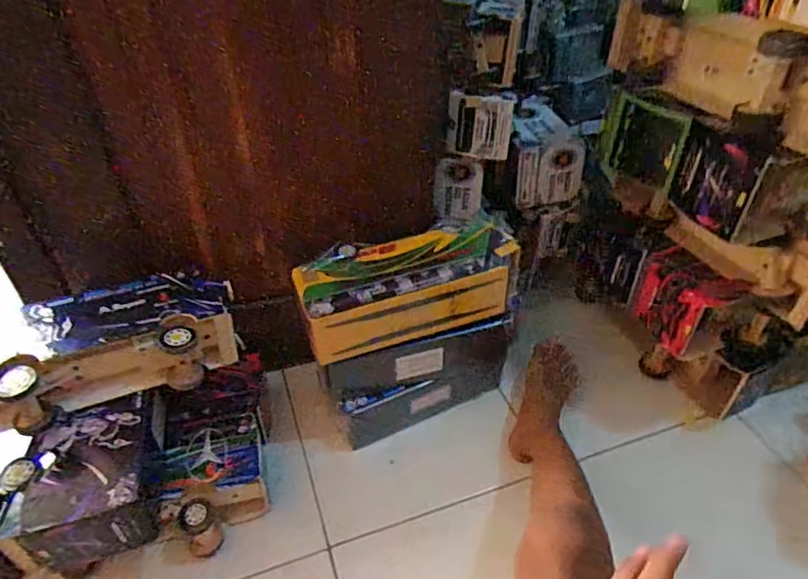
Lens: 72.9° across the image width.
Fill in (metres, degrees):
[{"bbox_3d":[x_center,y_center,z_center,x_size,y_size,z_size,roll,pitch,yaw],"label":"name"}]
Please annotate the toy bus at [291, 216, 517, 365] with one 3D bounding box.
[{"bbox_3d":[0.007,-0.010,0.897,0.352,0.117,0.151,-12,41,-15],"label":"toy bus"}]

